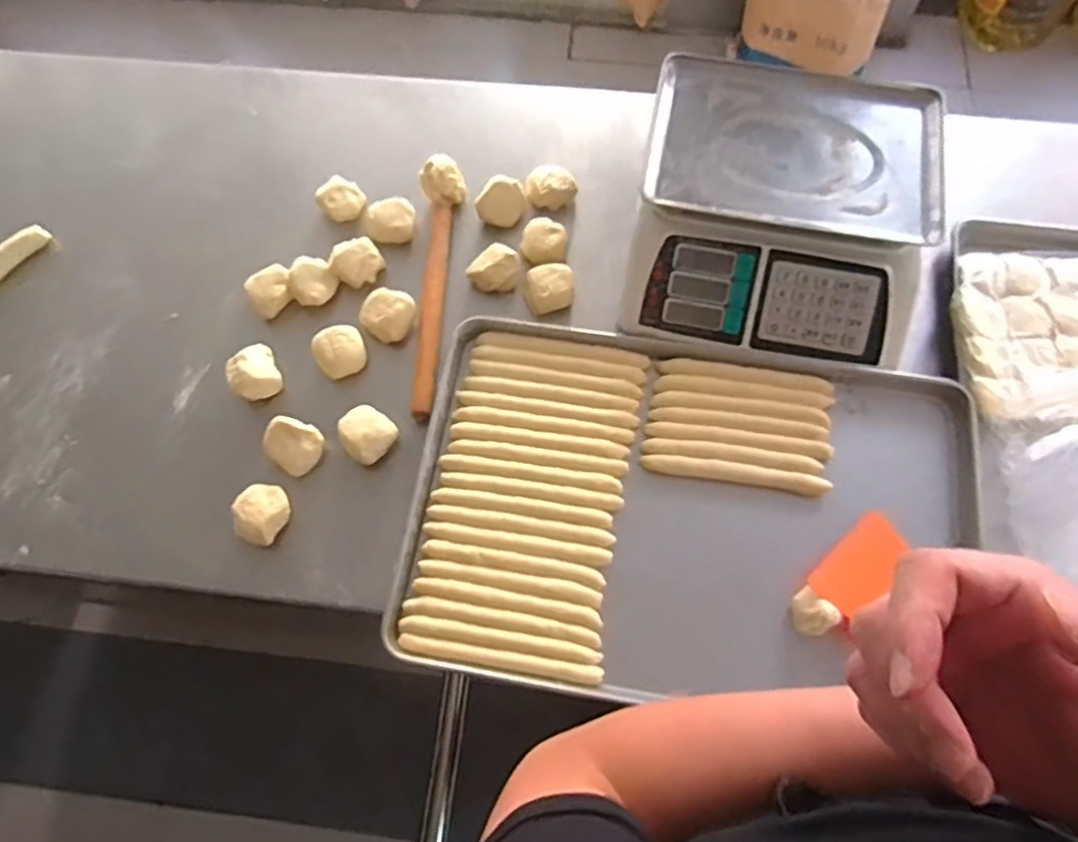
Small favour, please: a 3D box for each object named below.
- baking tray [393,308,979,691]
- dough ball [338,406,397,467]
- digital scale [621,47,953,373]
[{"bbox_3d":[0.167,0.108,0.773,0.596,0.056,0.410,10,68,5],"label":"baking tray"},{"bbox_3d":[-0.195,0.013,0.788,0.060,0.041,0.067,-31,71,-11],"label":"dough ball"},{"bbox_3d":[0.294,-0.261,0.845,0.342,0.124,0.365,9,68,4],"label":"digital scale"}]

